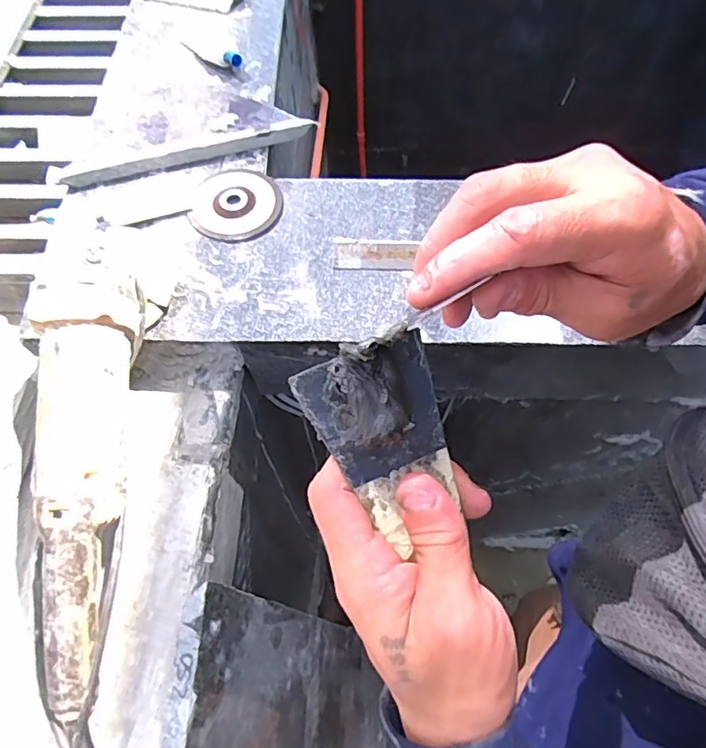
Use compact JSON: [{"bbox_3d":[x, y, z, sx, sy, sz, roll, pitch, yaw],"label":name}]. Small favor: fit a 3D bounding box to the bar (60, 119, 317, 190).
[{"bbox_3d":[-0.177,-0.243,0.594,0.271,0.018,0.016,-15,63,-8],"label":"bar"}]

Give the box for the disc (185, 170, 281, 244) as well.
[{"bbox_3d":[-0.122,-0.180,0.572,0.092,0.008,0.098,2,62,1],"label":"disc"}]

